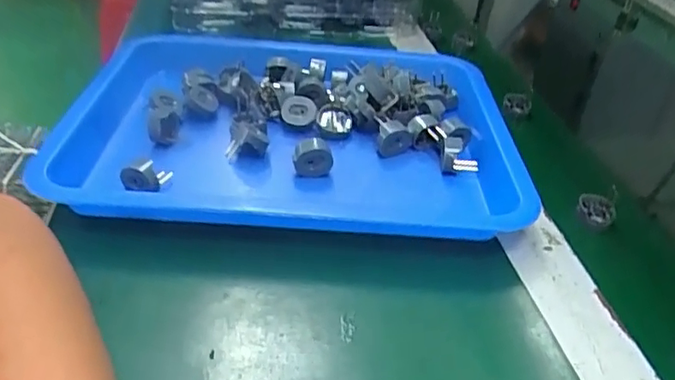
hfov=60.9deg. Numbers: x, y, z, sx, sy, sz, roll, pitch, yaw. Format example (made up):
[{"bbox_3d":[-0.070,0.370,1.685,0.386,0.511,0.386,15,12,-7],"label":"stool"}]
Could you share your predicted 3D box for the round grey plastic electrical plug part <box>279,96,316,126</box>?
[{"bbox_3d":[-0.031,-0.065,0.471,0.029,0.023,0.012,9,36,3],"label":"round grey plastic electrical plug part"}]

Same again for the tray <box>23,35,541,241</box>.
[{"bbox_3d":[-0.036,-0.056,0.455,0.343,0.037,0.264,5,36,-2],"label":"tray"}]

